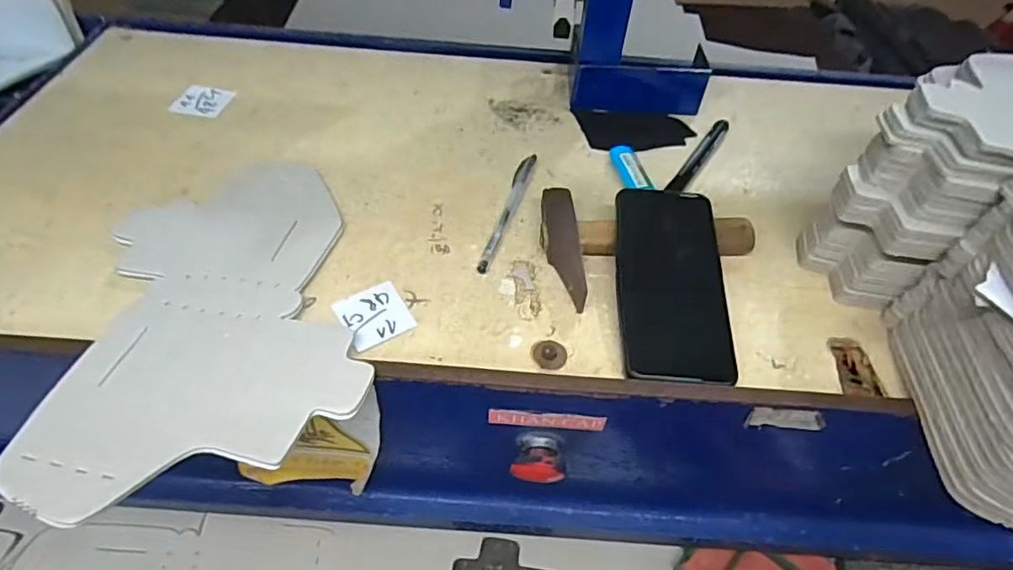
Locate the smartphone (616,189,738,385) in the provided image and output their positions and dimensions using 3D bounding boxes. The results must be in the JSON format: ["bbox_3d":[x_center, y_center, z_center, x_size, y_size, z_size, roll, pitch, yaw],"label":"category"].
[{"bbox_3d":[0.120,-0.005,0.413,0.075,0.010,0.157,5,60,-1],"label":"smartphone"}]

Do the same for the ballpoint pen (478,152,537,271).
[{"bbox_3d":[0.003,-0.066,0.483,0.013,0.015,0.148,12,49,9],"label":"ballpoint pen"}]

